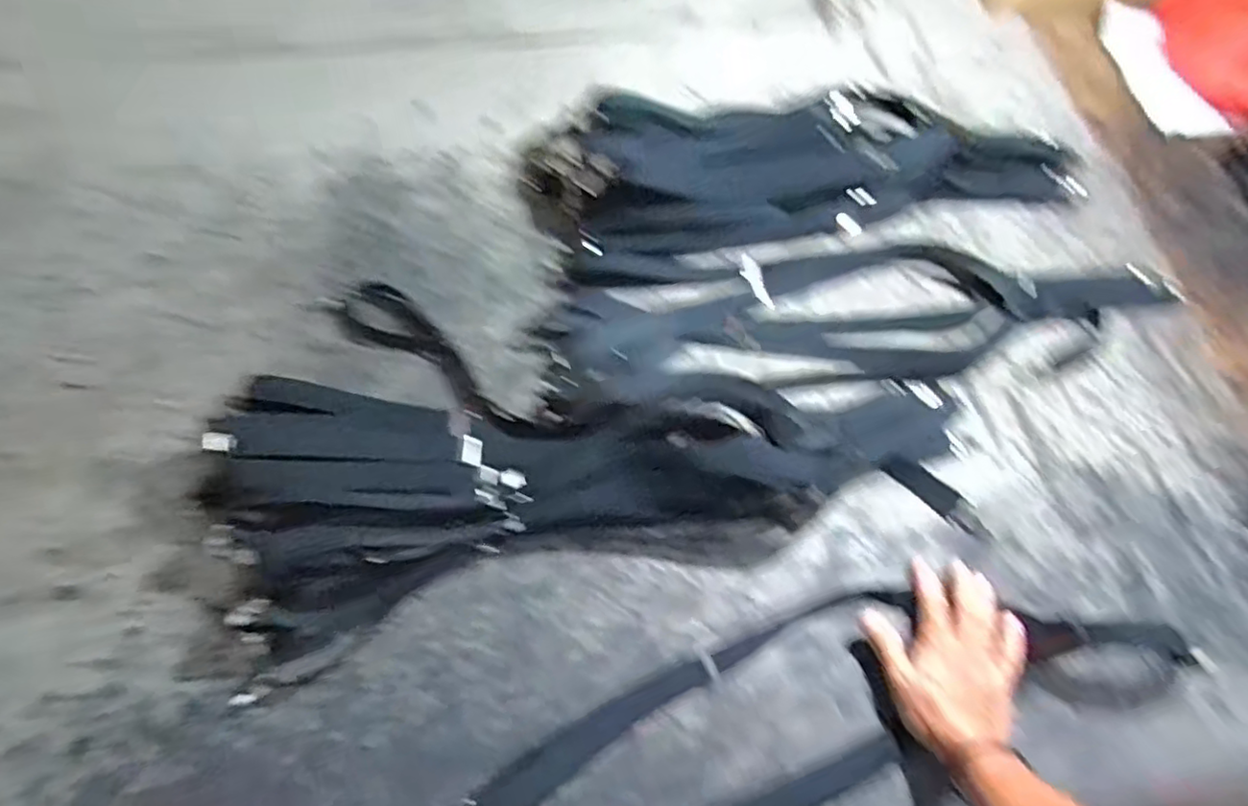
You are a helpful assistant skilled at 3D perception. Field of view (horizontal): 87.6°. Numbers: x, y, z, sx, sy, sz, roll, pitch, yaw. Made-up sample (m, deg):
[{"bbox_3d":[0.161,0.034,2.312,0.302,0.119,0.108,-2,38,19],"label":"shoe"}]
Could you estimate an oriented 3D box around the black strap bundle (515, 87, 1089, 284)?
[{"bbox_3d":[0.214,-0.270,0.747,0.624,0.111,0.174,-9,66,-7],"label":"black strap bundle"}]

